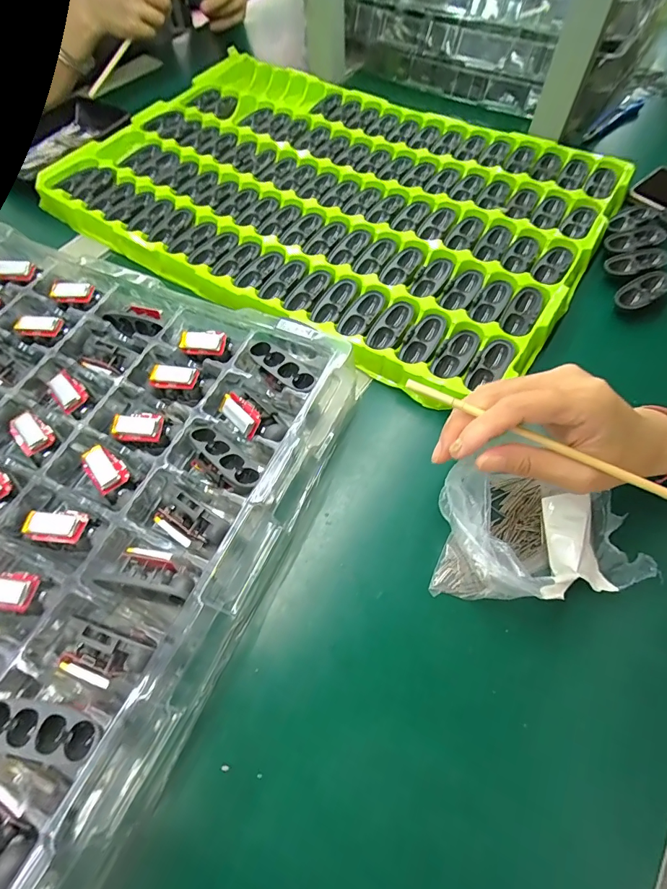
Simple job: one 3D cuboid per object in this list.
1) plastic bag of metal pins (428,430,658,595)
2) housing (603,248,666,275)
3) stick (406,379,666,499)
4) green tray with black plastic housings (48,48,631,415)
[{"bbox_3d":[0.144,0.058,0.288,0.139,0.043,0.098,5,63,5],"label":"plastic bag of metal pins"},{"bbox_3d":[0.315,-0.186,0.429,0.069,0.015,0.028,-7,63,-1],"label":"housing"},{"bbox_3d":[0.130,0.002,0.237,0.190,0.006,0.006,25,66,11],"label":"stick"},{"bbox_3d":[-0.008,-0.302,0.481,0.582,0.029,0.405,27,67,15],"label":"green tray with black plastic housings"}]

